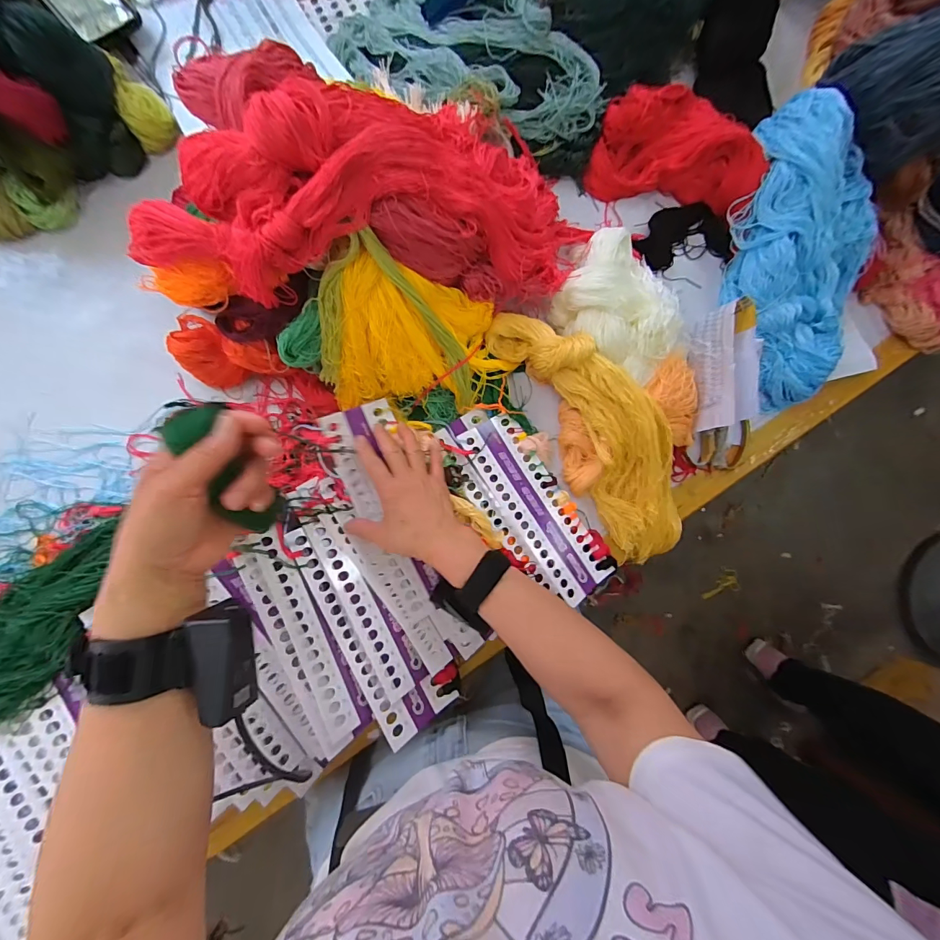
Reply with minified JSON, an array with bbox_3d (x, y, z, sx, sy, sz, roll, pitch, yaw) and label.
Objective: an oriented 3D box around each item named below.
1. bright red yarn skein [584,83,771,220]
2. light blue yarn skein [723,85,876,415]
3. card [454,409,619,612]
[{"bbox_3d":[0.276,-0.438,0.537,0.208,0.074,0.153,13,87,-6],"label":"bright red yarn skein"},{"bbox_3d":[0.452,-0.278,0.527,0.186,0.098,0.384,4,88,-7],"label":"light blue yarn skein"},{"bbox_3d":[0.084,0.041,0.499,0.083,0.008,0.236,-30,84,-28],"label":"card"}]

